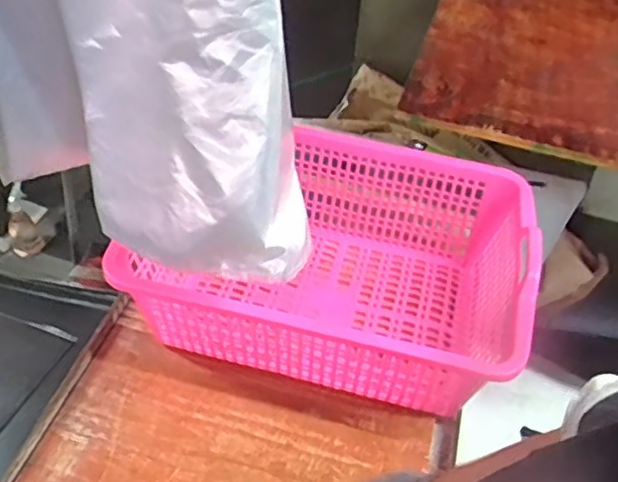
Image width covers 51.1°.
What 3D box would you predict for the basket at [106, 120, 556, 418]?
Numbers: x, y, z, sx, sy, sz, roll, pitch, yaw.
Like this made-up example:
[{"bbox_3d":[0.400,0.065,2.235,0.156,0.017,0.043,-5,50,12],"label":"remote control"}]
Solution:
[{"bbox_3d":[0.041,0.038,0.884,0.474,0.181,0.354,14,45,10],"label":"basket"}]

